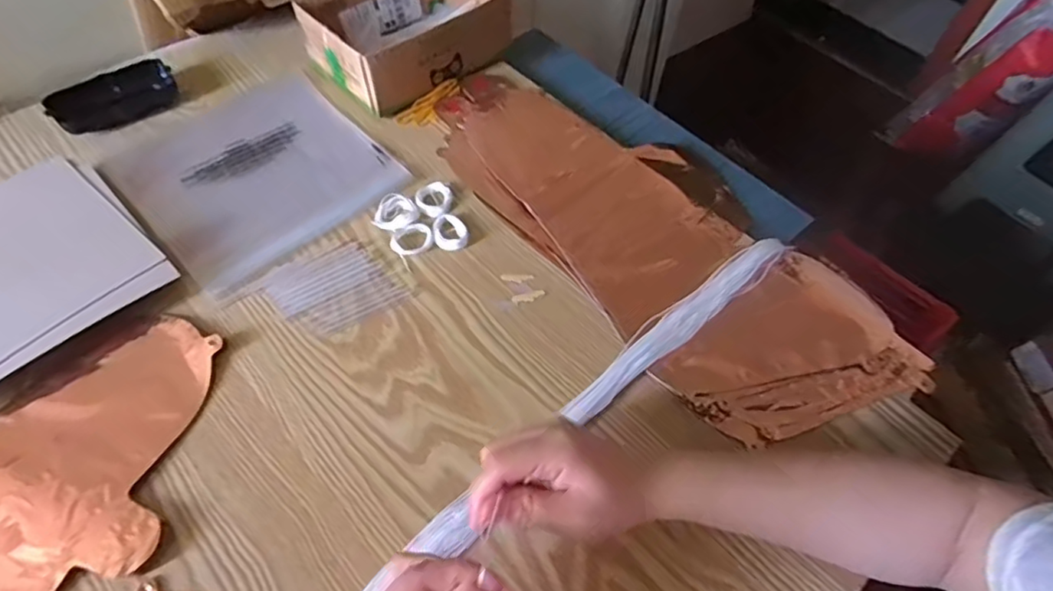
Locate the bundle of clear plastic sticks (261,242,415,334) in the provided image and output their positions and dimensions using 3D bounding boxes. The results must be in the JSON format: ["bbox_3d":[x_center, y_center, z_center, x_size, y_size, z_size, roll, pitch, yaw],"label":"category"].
[{"bbox_3d":[-0.153,-0.008,0.477,0.094,0.004,0.077,-26,62,-19],"label":"bundle of clear plastic sticks"}]

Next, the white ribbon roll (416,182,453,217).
[{"bbox_3d":[-0.084,-0.086,0.527,0.032,0.008,0.038,12,57,4],"label":"white ribbon roll"}]

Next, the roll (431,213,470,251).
[{"bbox_3d":[-0.066,-0.054,0.509,0.029,0.010,0.033,-37,66,-24],"label":"roll"}]

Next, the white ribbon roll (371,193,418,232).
[{"bbox_3d":[-0.115,-0.072,0.521,0.036,0.010,0.037,2,57,-3],"label":"white ribbon roll"}]

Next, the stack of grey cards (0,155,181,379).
[{"bbox_3d":[-0.403,-0.015,0.452,0.169,0.021,0.196,41,63,21],"label":"stack of grey cards"}]

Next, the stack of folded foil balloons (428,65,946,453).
[{"bbox_3d":[0.108,-0.070,0.527,0.201,0.019,0.458,-32,64,-22],"label":"stack of folded foil balloons"}]

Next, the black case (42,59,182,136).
[{"bbox_3d":[-0.394,-0.191,0.568,0.041,0.028,0.107,39,63,20],"label":"black case"}]

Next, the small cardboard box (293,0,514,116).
[{"bbox_3d":[-0.123,-0.275,0.612,0.177,0.070,0.134,-35,65,-23],"label":"small cardboard box"}]

